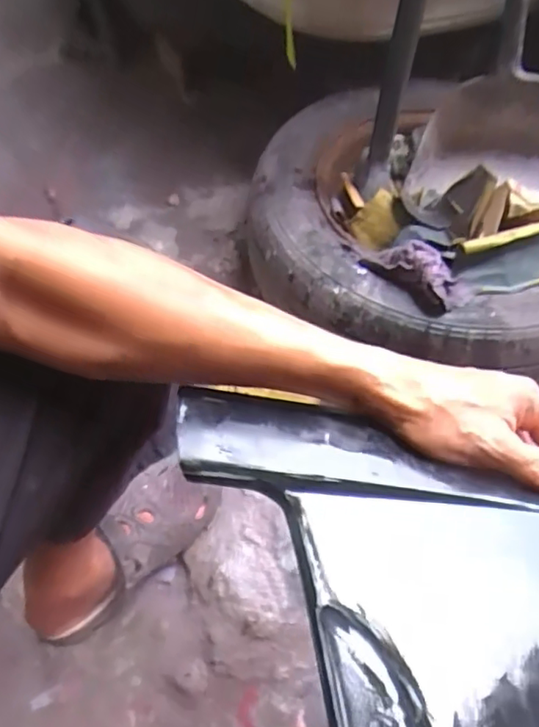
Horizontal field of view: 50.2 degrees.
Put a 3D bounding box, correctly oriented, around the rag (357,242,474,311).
[{"bbox_3d":[0.181,-0.116,0.721,0.150,0.051,0.069,23,60,17],"label":"rag"}]

